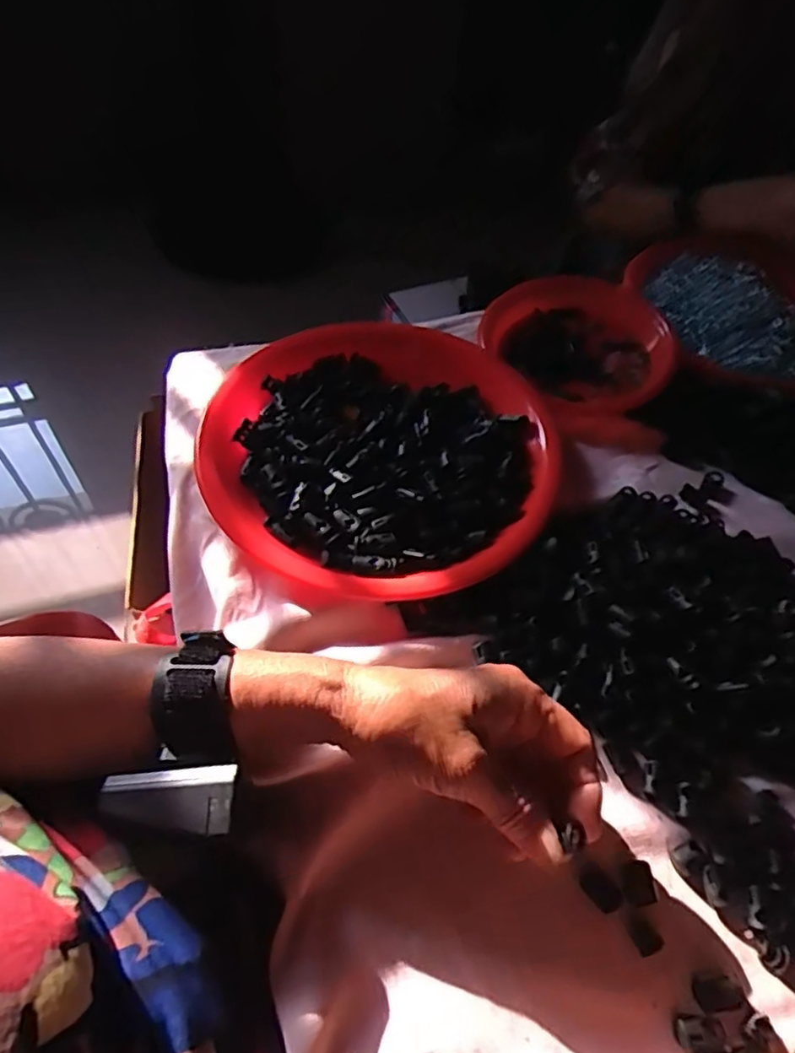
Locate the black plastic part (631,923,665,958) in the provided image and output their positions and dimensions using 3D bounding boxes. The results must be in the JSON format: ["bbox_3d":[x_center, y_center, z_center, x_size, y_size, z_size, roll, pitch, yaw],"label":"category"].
[{"bbox_3d":[0.122,0.200,0.303,0.013,0.004,0.013,-19,58,-15],"label":"black plastic part"}]

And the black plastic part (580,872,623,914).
[{"bbox_3d":[0.103,0.183,0.313,0.014,0.004,0.020,-34,63,-26],"label":"black plastic part"}]

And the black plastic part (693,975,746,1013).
[{"bbox_3d":[0.150,0.217,0.291,0.022,0.004,0.013,-7,55,-9],"label":"black plastic part"}]

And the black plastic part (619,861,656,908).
[{"bbox_3d":[0.122,0.181,0.316,0.017,0.004,0.020,-6,55,-9],"label":"black plastic part"}]

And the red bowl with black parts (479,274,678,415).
[{"bbox_3d":[0.157,-0.169,0.553,0.153,0.038,0.164,2,54,-3],"label":"red bowl with black parts"}]

